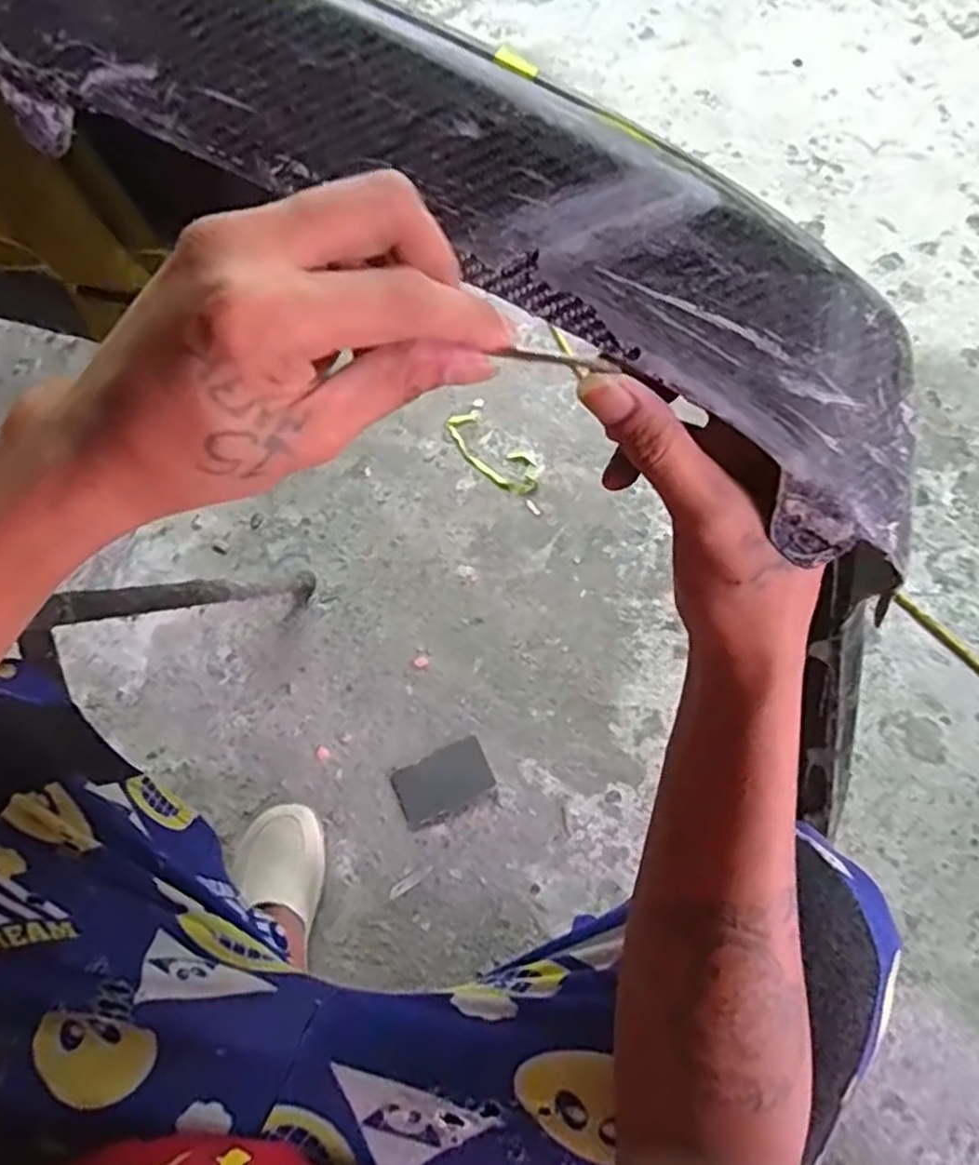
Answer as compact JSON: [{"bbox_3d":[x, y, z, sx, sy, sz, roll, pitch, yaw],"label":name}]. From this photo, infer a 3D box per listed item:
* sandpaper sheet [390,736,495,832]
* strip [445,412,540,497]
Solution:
[{"bbox_3d":[-0.057,0.242,0.879,0.114,0.010,0.074,-24,65,-8],"label":"sandpaper sheet"},{"bbox_3d":[0.006,-0.196,1.089,0.071,0.007,0.174,-41,69,-15],"label":"strip"}]

